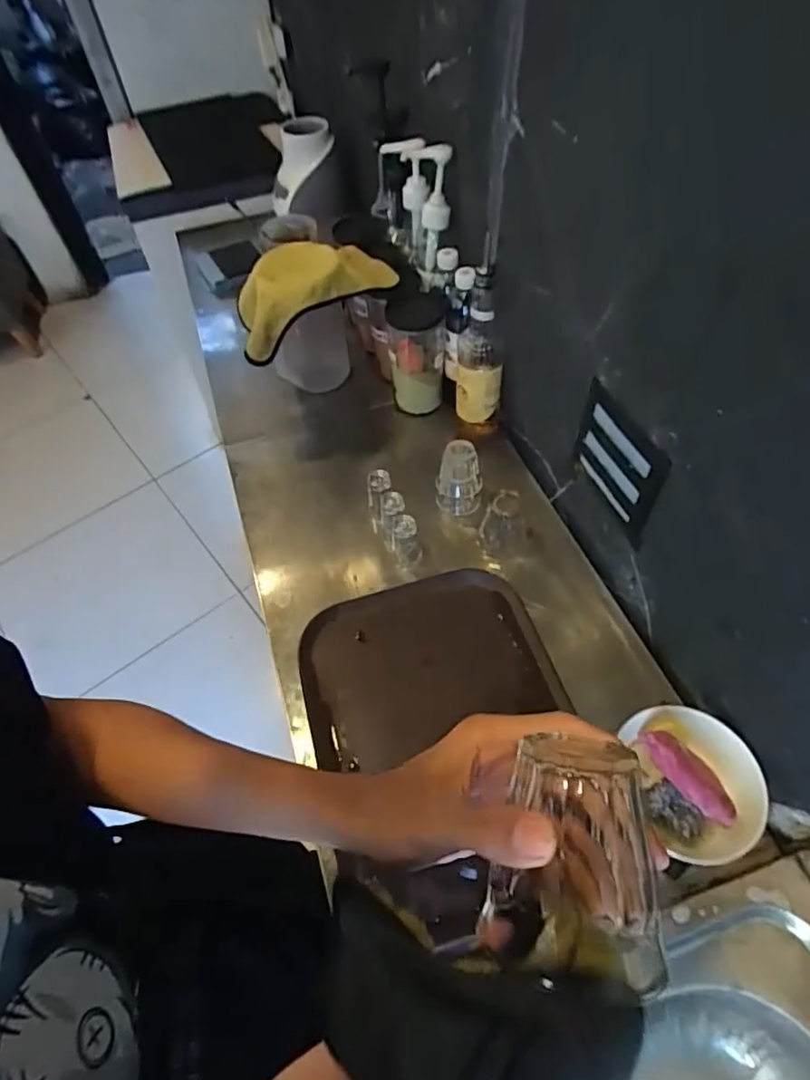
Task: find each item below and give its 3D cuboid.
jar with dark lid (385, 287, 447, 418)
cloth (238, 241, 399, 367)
[{"bbox_3d":[0.022,-0.310,0.989,0.088,0.187,0.089,-2,54,3],"label":"jar with dark lid"},{"bbox_3d":[-0.149,-0.409,0.958,0.267,0.098,0.165,-17,54,-8],"label":"cloth"}]

